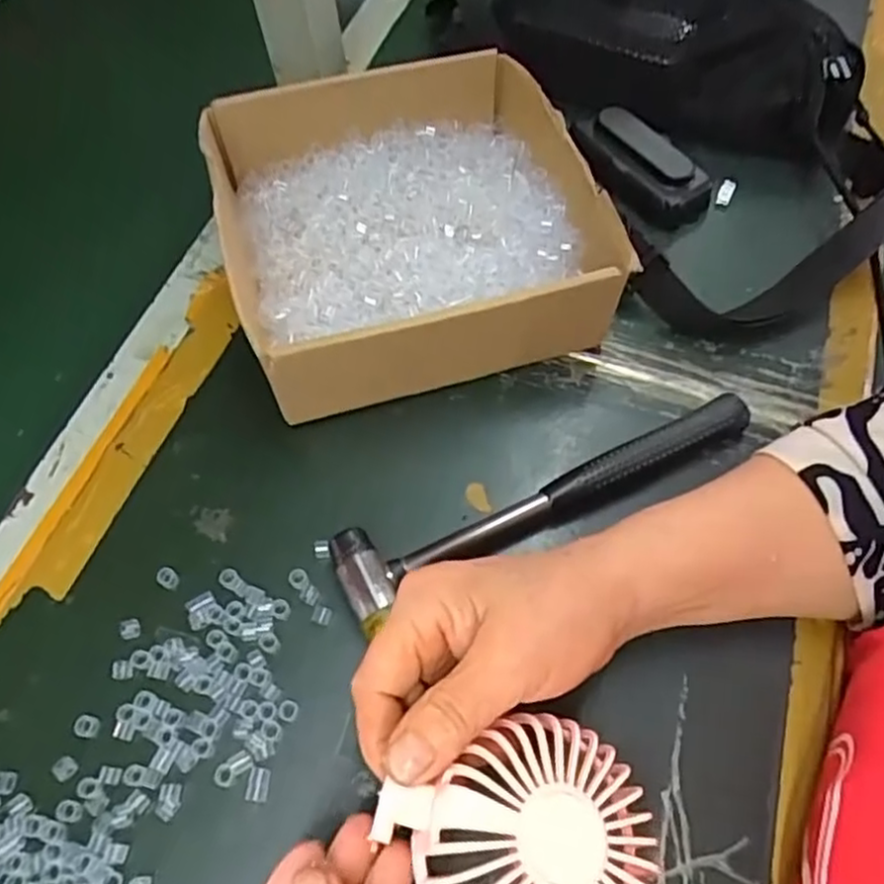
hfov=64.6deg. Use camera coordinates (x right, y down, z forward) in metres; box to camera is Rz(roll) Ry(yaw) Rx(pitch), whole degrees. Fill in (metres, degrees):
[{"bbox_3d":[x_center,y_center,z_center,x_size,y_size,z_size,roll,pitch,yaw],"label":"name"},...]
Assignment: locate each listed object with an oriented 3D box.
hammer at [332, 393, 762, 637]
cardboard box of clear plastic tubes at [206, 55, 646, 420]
[{"bbox_3d":[0.060,0.030,0.367,0.234,0.022,0.052,-20,63,-10],"label":"hammer"},{"bbox_3d":[-0.020,-0.129,0.429,0.216,0.074,0.206,-14,62,-7],"label":"cardboard box of clear plastic tubes"}]

